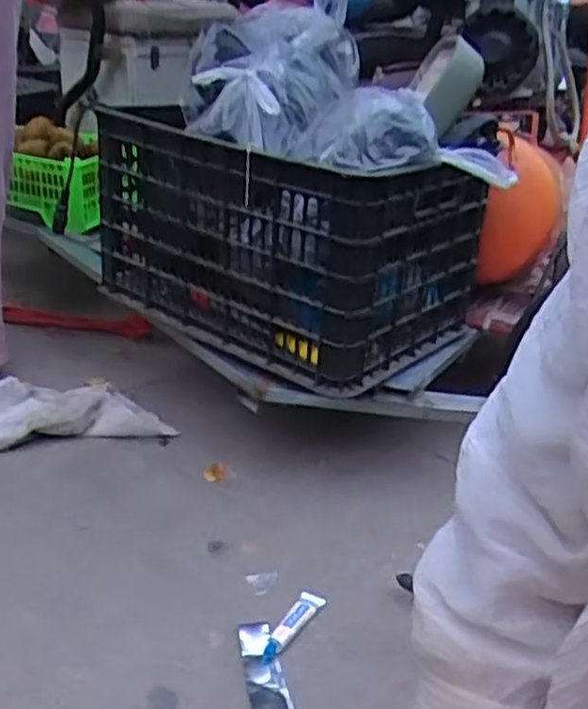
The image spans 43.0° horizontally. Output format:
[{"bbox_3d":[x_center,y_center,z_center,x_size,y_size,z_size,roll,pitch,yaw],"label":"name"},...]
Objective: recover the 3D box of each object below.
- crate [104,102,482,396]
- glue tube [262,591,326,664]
[{"bbox_3d":[-0.034,-0.169,1.046,0.459,0.256,0.307,21,29,32],"label":"crate"},{"bbox_3d":[-0.004,0.280,0.783,0.027,0.017,0.109,18,27,26],"label":"glue tube"}]

